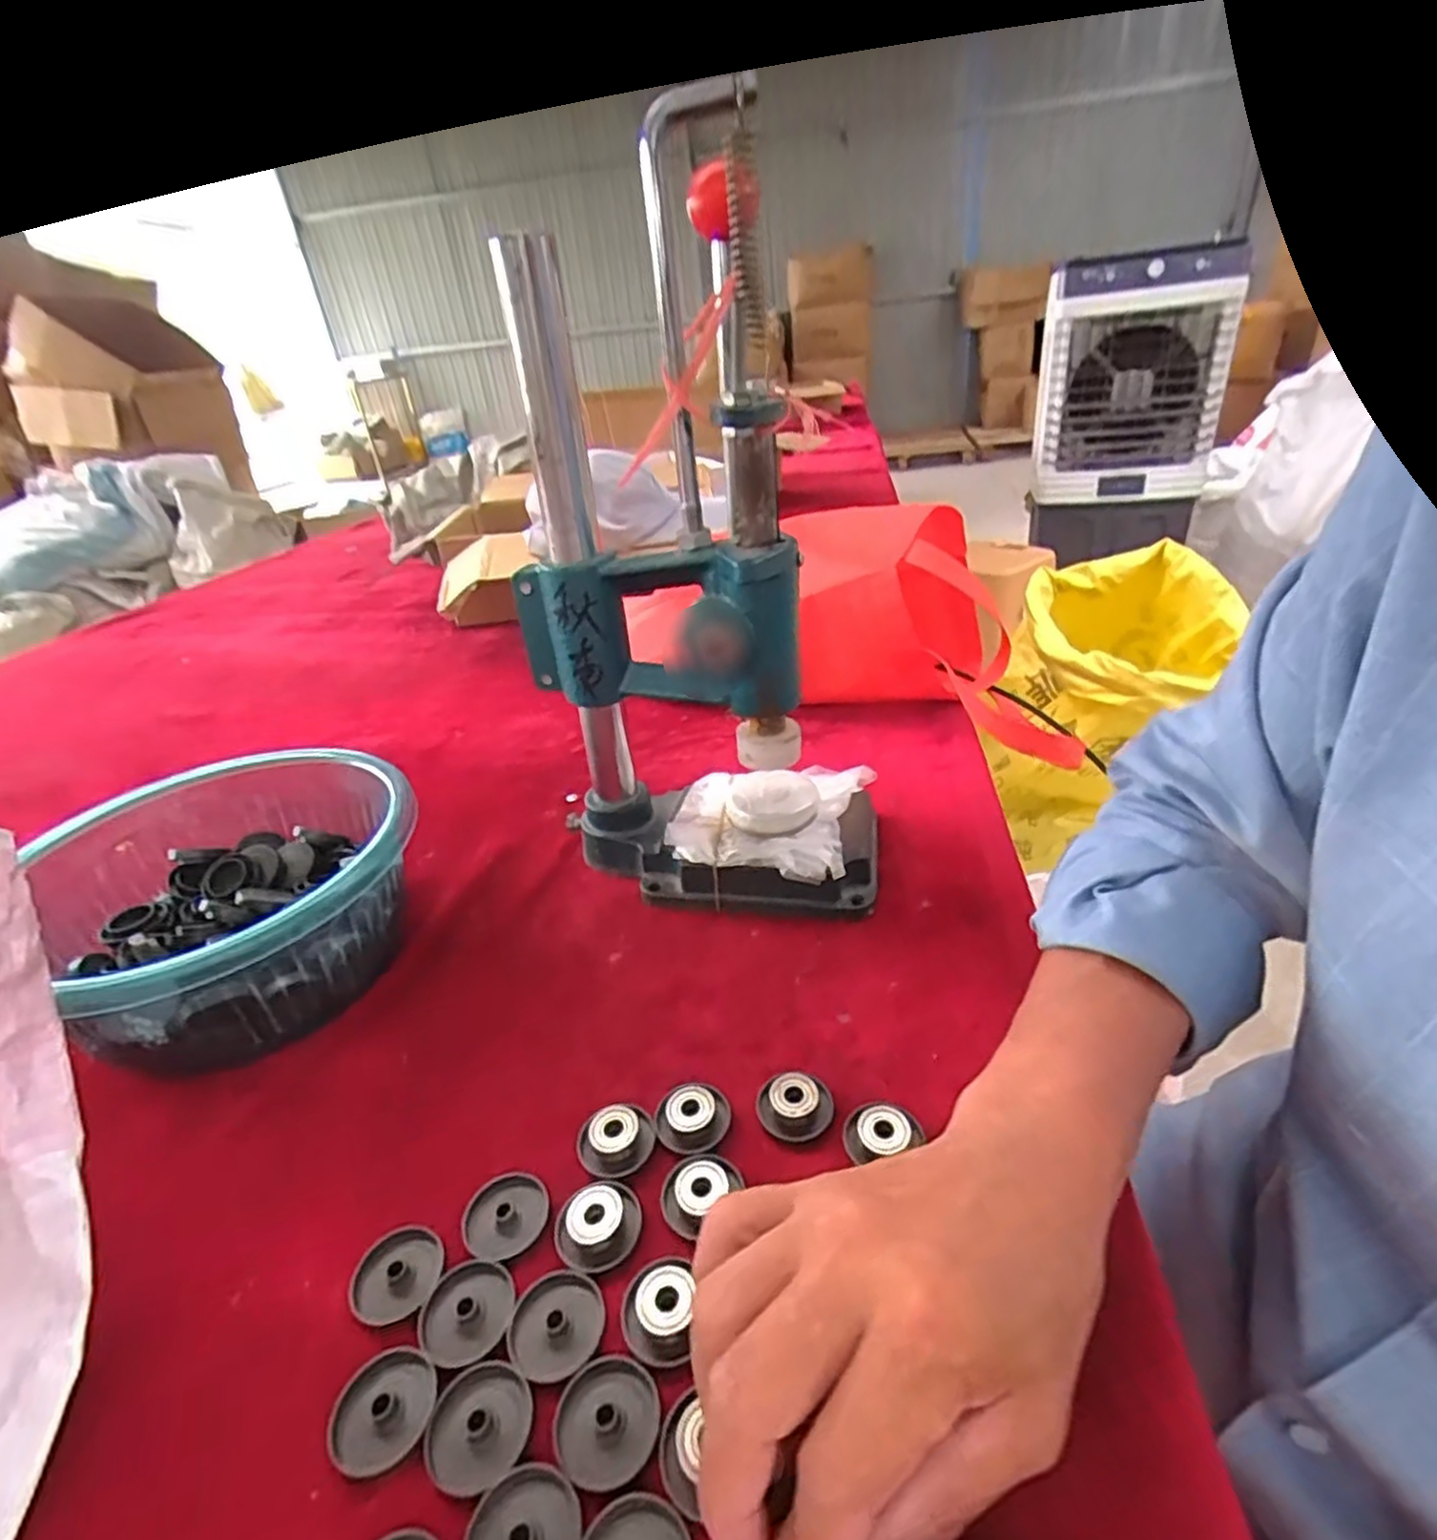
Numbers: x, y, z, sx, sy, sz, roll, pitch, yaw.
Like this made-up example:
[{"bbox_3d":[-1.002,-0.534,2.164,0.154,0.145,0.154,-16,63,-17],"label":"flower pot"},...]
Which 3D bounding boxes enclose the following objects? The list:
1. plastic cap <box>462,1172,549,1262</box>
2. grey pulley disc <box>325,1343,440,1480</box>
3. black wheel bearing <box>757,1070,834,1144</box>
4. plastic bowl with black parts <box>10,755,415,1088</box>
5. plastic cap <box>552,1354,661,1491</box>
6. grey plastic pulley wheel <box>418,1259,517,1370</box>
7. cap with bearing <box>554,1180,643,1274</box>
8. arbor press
[{"bbox_3d":[-0.086,0.179,0.293,0.033,0.004,0.034,-3,30,2],"label":"plastic cap"},{"bbox_3d":[-0.111,0.211,0.240,0.033,0.004,0.033,-3,30,2],"label":"grey pulley disc"},{"bbox_3d":[0.034,0.147,0.325,0.032,0.010,0.036,2,31,10],"label":"black wheel bearing"},{"bbox_3d":[-0.270,0.075,0.419,0.202,0.088,0.187,24,40,39],"label":"plastic bowl with black parts"},{"bbox_3d":[-0.036,0.208,0.233,0.033,0.004,0.033,-3,30,2],"label":"plastic cap"},{"bbox_3d":[-0.092,0.196,0.263,0.033,0.005,0.032,-3,30,2],"label":"grey plastic pulley wheel"},{"bbox_3d":[-0.047,0.177,0.283,0.033,0.009,0.029,-15,32,-18],"label":"cap with bearing"},{"bbox_3d":[-0.010,-0.105,0.406,0.205,0.375,0.120,3,31,12],"label":"arbor press"}]

